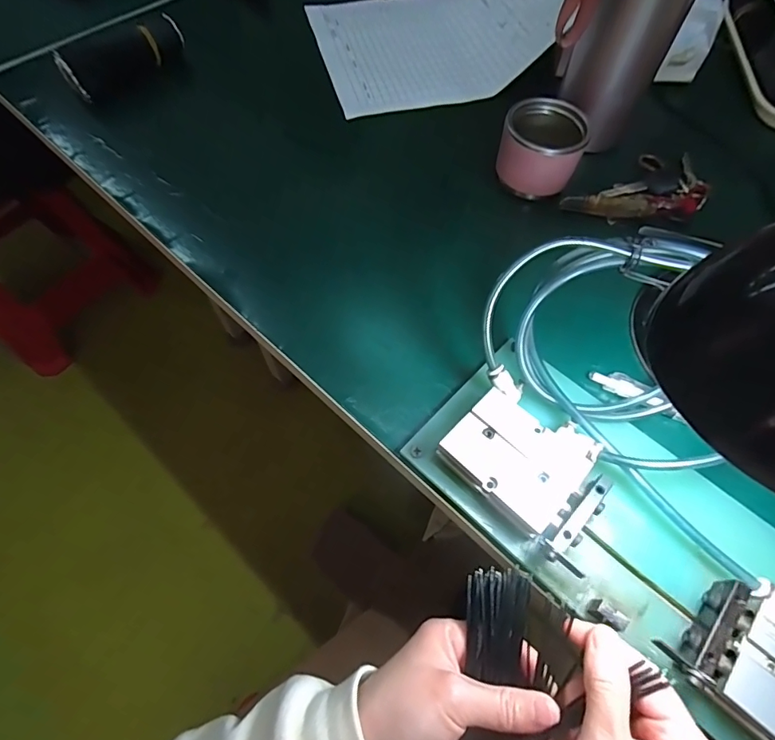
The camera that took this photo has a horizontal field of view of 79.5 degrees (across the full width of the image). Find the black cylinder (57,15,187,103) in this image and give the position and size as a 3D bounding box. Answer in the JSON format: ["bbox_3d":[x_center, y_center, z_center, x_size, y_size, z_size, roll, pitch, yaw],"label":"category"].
[{"bbox_3d":[-0.269,-0.316,0.474,0.045,0.042,0.125,39,70,18],"label":"black cylinder"}]

